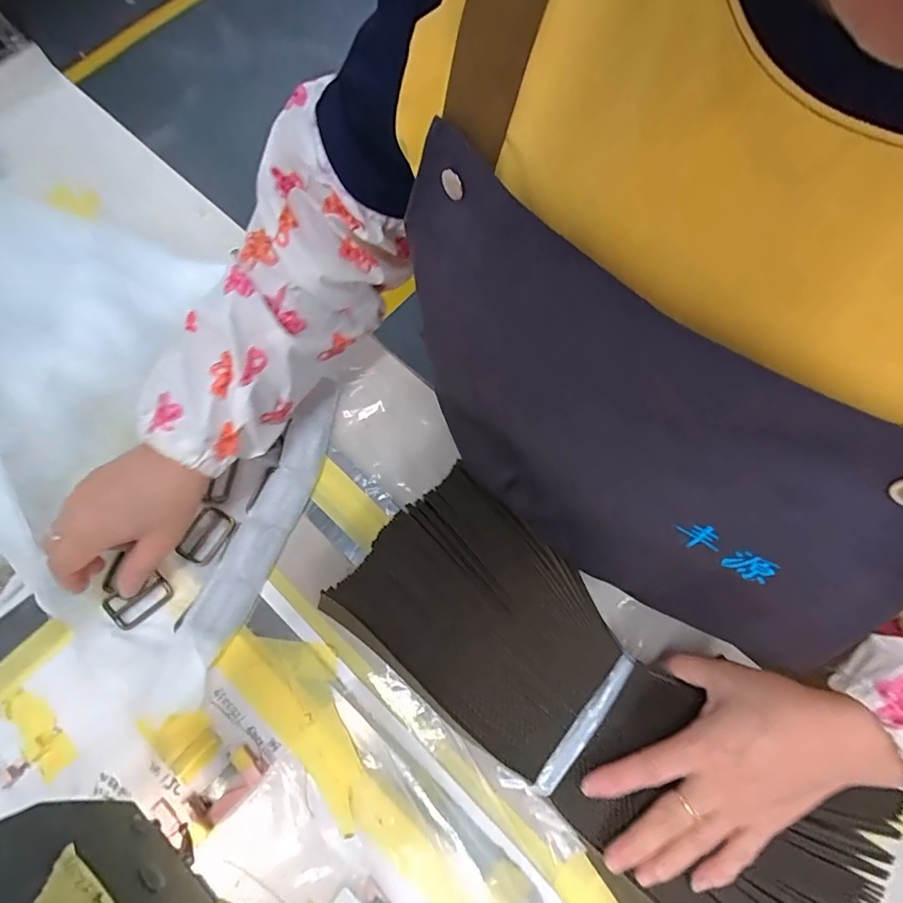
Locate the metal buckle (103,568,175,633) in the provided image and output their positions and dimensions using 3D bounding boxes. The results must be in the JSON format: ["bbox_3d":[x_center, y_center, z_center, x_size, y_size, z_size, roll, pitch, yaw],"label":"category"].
[{"bbox_3d":[-0.232,0.110,0.377,0.044,0.010,0.027,-36,78,-8],"label":"metal buckle"}]

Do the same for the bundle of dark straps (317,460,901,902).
[{"bbox_3d":[0.098,0.181,0.338,0.148,0.032,0.379,-43,78,-10],"label":"bundle of dark straps"}]

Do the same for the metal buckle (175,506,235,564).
[{"bbox_3d":[-0.190,0.066,0.393,0.029,0.006,0.042,30,78,8],"label":"metal buckle"}]

